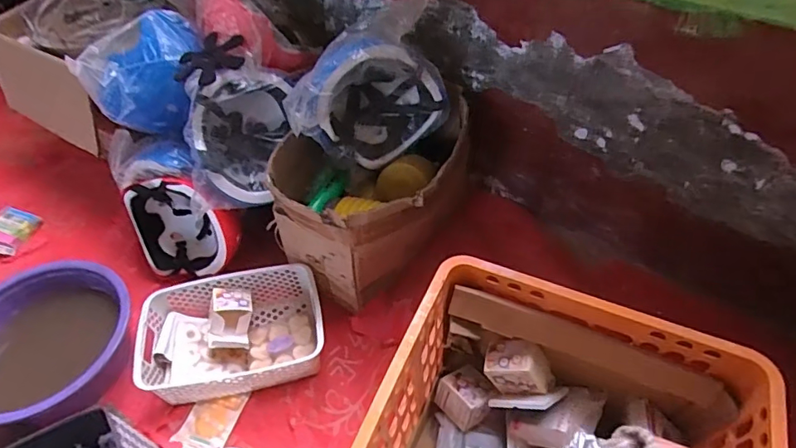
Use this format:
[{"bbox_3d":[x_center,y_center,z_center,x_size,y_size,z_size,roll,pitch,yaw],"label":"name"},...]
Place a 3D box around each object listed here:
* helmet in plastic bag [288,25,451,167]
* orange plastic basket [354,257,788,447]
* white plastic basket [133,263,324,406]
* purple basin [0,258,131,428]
[{"bbox_3d":[-0.064,-0.217,0.856,0.270,0.225,0.135,-27,54,-17],"label":"helmet in plastic bag"},{"bbox_3d":[0.156,0.331,0.567,0.388,0.252,0.466,18,54,17],"label":"orange plastic basket"},{"bbox_3d":[-0.281,0.188,0.875,0.295,0.095,0.197,-10,51,-5],"label":"white plastic basket"},{"bbox_3d":[-0.597,0.204,0.853,0.280,0.122,0.281,-2,51,2],"label":"purple basin"}]

